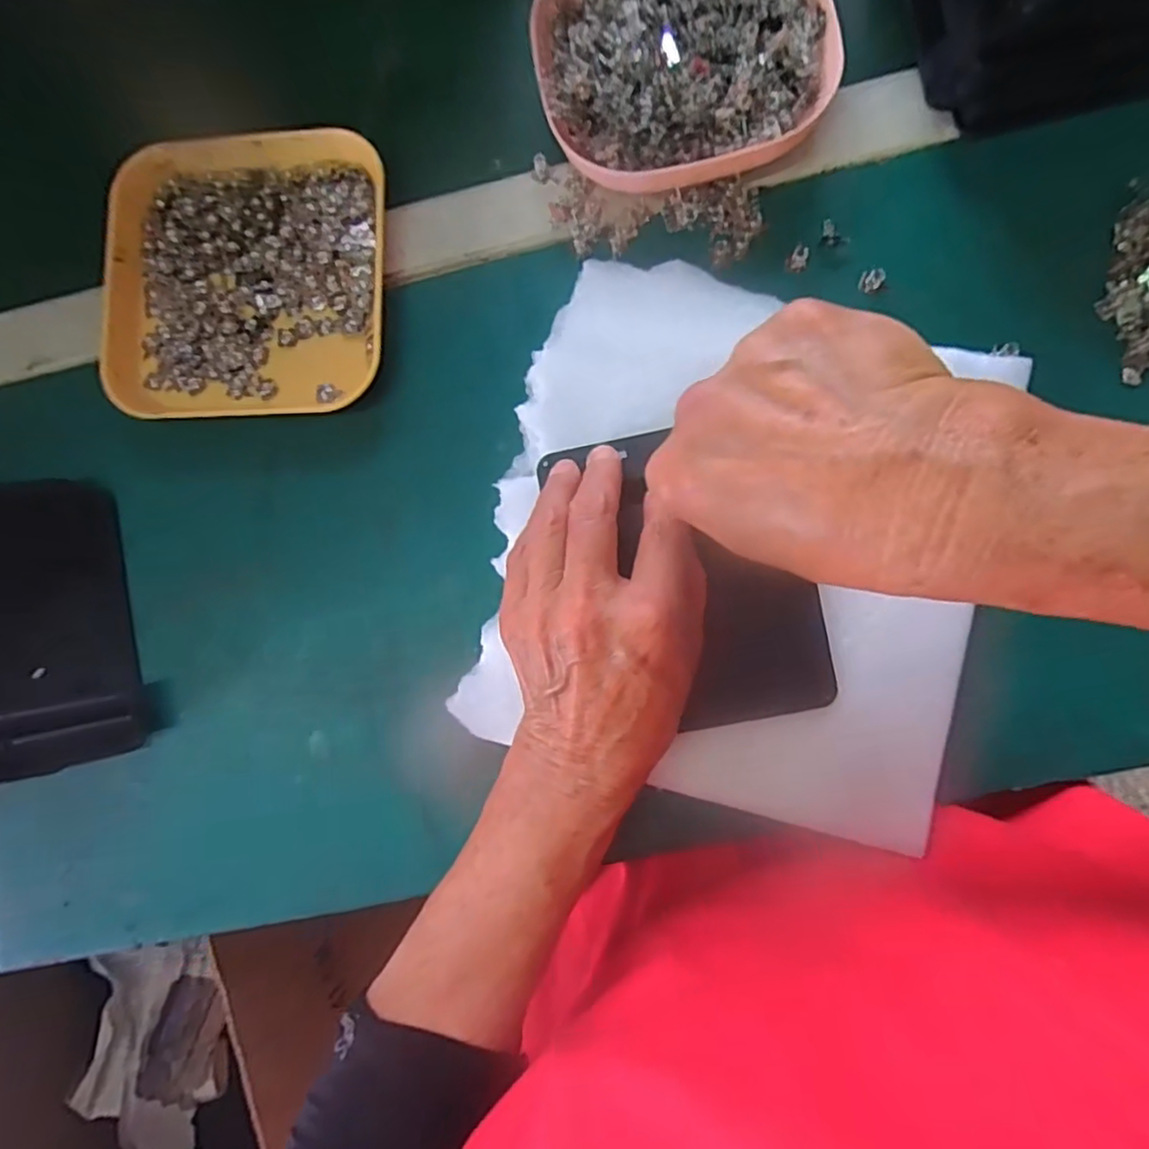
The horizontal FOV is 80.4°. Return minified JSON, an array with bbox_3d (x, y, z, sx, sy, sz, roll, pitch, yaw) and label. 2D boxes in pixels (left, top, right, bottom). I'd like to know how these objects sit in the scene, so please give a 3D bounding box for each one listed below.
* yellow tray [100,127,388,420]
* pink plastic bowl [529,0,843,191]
[{"bbox_3d":[-0.168,-0.153,0.349,0.144,0.016,0.144,0,89,5],"label":"yellow tray"},{"bbox_3d":[0.051,-0.253,0.323,0.135,0.021,0.128,0,89,5],"label":"pink plastic bowl"}]

